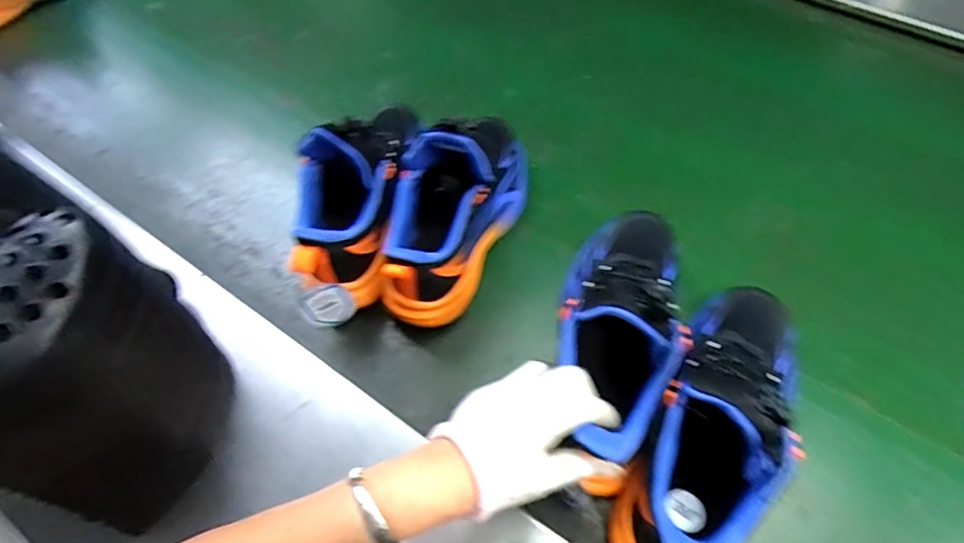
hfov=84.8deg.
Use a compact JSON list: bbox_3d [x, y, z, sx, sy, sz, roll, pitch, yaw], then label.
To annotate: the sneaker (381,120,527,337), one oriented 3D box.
[{"bbox_3d":[-0.023,-0.068,0.488,0.085,0.156,0.216,22,64,13],"label":"sneaker"}]

